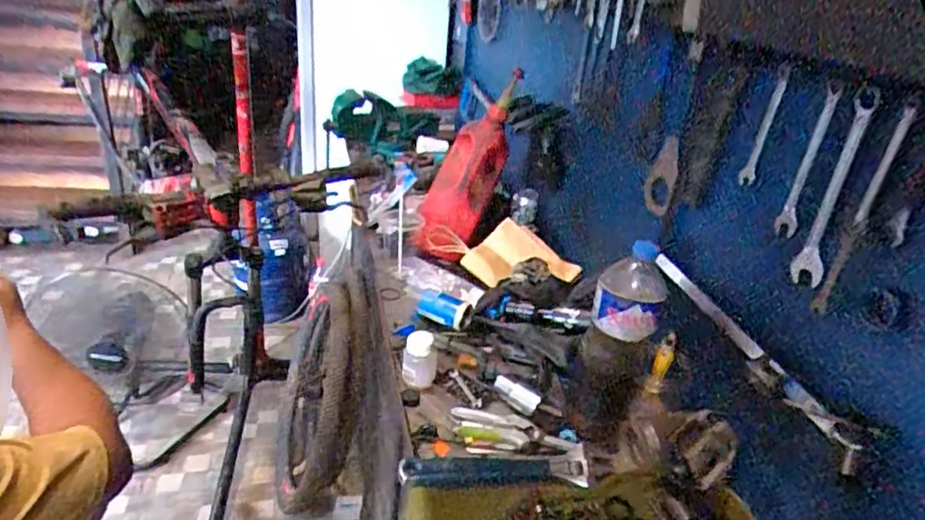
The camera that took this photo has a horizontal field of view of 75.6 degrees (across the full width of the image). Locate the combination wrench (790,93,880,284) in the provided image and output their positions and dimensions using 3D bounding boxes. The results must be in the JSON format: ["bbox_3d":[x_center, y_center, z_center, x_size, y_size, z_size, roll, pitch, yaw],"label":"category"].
[{"bbox_3d":[0.393,-0.068,0.633,0.010,0.221,0.038,-7,29,-19],"label":"combination wrench"}]

